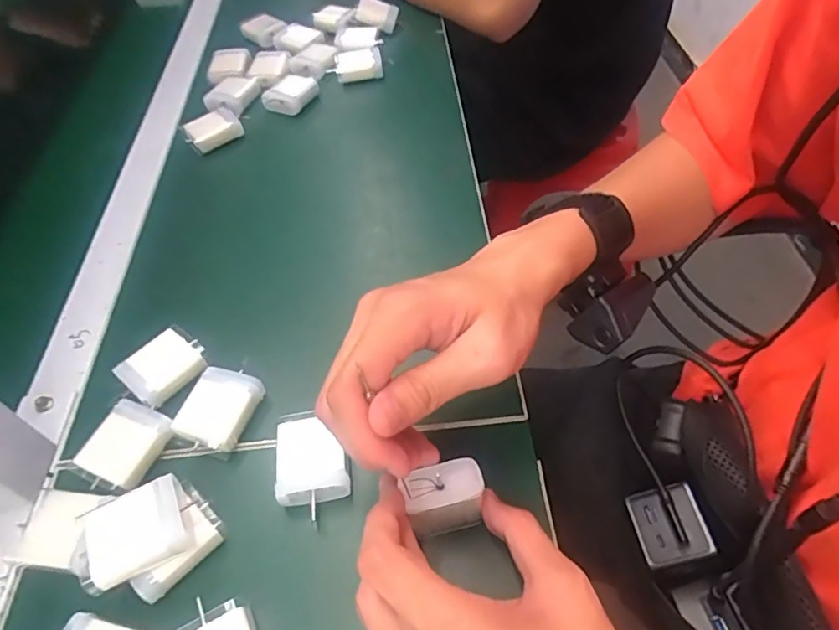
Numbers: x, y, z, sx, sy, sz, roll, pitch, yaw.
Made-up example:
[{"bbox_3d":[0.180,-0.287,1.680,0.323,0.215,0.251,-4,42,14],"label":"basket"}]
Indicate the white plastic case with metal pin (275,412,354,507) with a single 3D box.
[{"bbox_3d":[-0.064,0.084,0.328,0.041,0.021,0.054,-12,52,-5],"label":"white plastic case with metal pin"}]

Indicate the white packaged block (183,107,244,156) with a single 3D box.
[{"bbox_3d":[-0.200,-0.179,0.536,0.051,0.020,0.038,-35,55,-18],"label":"white packaged block"}]

